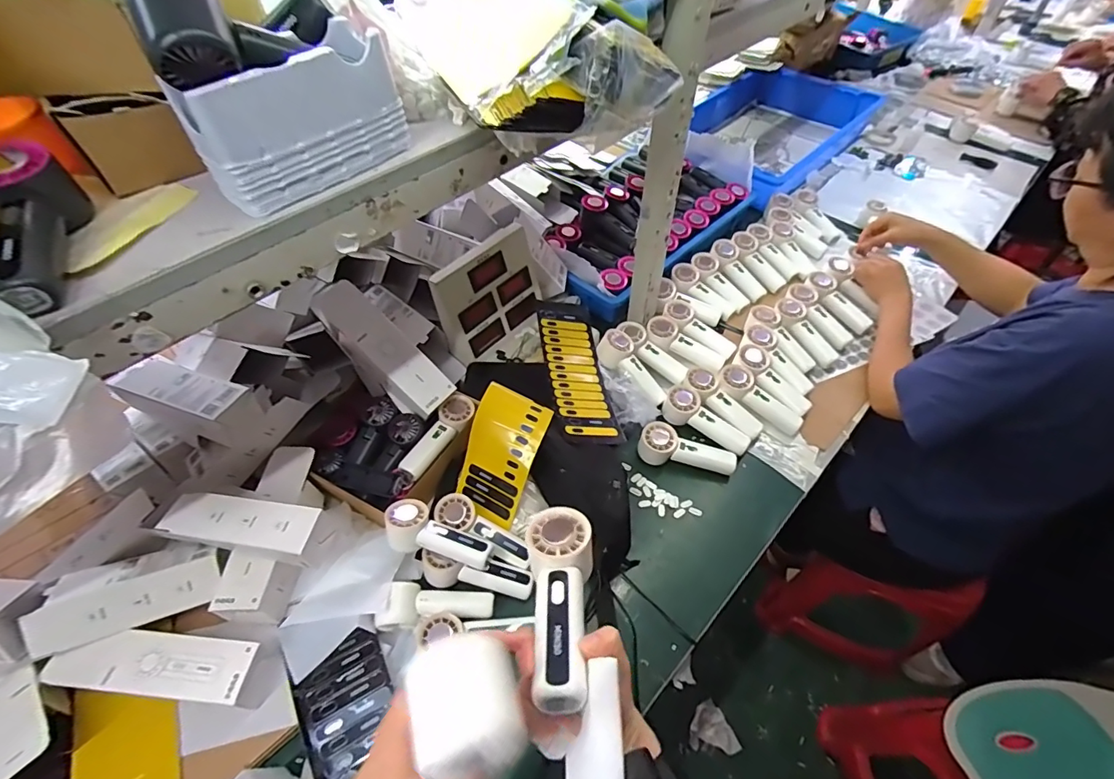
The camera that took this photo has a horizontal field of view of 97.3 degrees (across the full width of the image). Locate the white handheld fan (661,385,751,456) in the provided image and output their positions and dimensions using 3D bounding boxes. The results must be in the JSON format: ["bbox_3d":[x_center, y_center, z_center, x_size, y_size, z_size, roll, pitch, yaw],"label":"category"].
[{"bbox_3d":[0.253,0.053,0.830,0.153,0.041,0.066,28,57,21],"label":"white handheld fan"}]

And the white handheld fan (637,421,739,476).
[{"bbox_3d":[0.214,0.100,0.806,0.159,0.055,0.054,8,52,8],"label":"white handheld fan"}]

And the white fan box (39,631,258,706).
[{"bbox_3d":[-0.472,0.329,0.584,0.227,0.046,0.064,4,52,4],"label":"white fan box"}]

